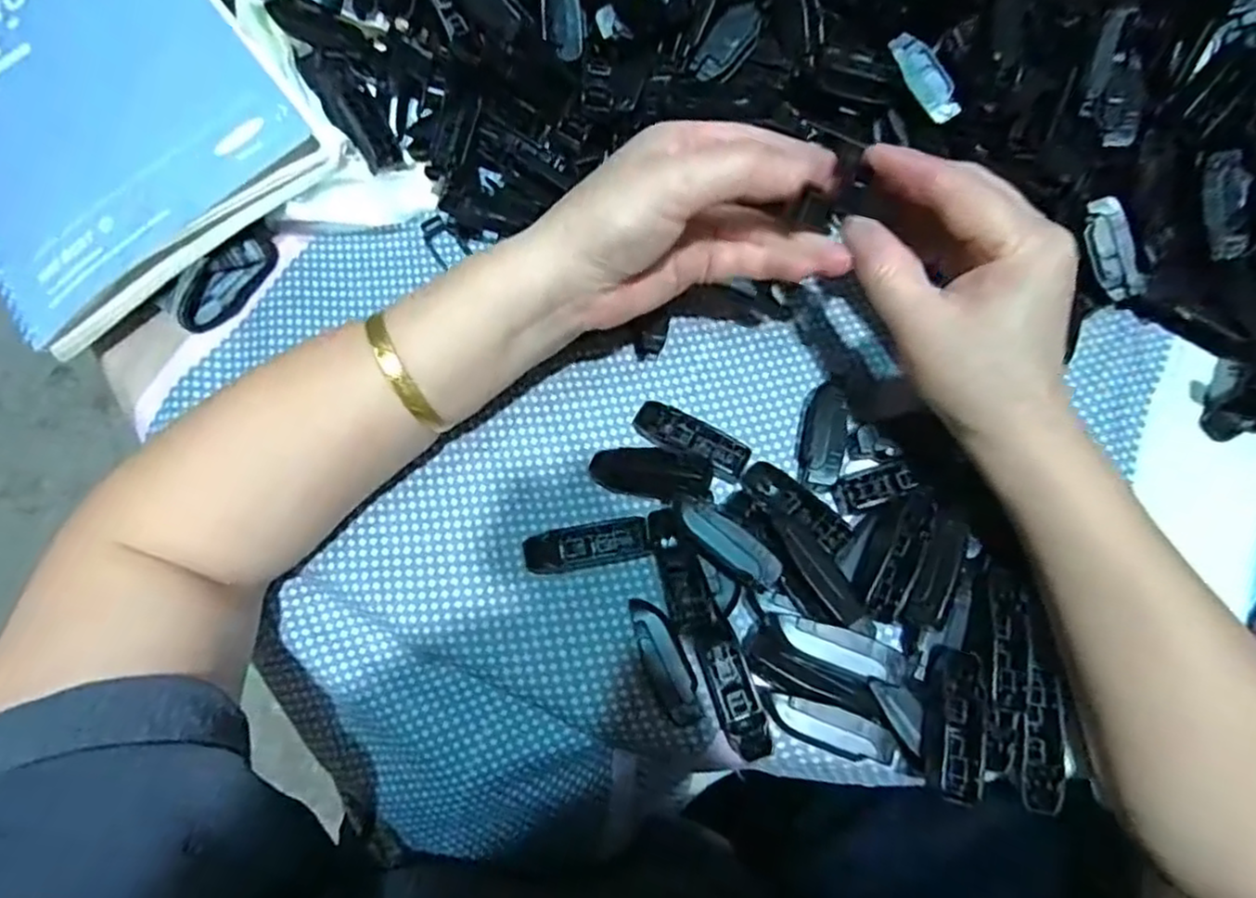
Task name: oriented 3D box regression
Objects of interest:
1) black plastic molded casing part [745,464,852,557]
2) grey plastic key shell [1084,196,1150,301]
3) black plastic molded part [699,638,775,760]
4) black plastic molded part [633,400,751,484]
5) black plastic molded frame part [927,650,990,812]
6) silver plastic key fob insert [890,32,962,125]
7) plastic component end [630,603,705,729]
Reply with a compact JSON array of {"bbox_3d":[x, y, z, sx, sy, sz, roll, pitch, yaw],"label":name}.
[{"bbox_3d":[0.075,0.026,0.307,0.019,0.007,0.055,-44,59,-12],"label":"black plastic molded casing part"},{"bbox_3d":[0.228,-0.094,0.319,0.017,0.009,0.047,-21,94,-6],"label":"grey plastic key shell"},{"bbox_3d":[0.046,0.104,0.285,0.018,0.009,0.048,-15,73,-4],"label":"black plastic molded part"},{"bbox_3d":[0.030,-0.005,0.322,0.056,0.009,0.021,30,75,10],"label":"black plastic molded part"},{"bbox_3d":[0.130,0.108,0.267,0.019,0.014,0.055,12,73,5],"label":"black plastic molded frame part"},{"bbox_3d":[0.143,-0.180,0.327,0.018,0.006,0.046,-32,90,-9],"label":"silver plastic key fob insert"},{"bbox_3d":[0.016,0.090,0.289,0.018,0.011,0.054,-23,73,-6],"label":"plastic component end"}]

